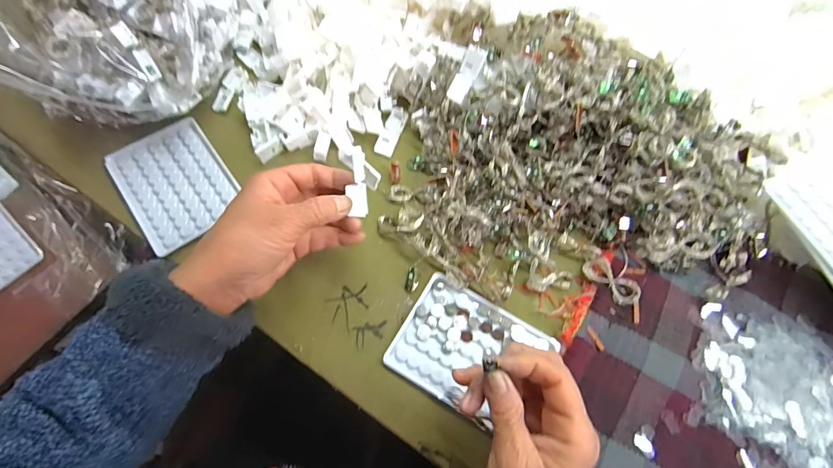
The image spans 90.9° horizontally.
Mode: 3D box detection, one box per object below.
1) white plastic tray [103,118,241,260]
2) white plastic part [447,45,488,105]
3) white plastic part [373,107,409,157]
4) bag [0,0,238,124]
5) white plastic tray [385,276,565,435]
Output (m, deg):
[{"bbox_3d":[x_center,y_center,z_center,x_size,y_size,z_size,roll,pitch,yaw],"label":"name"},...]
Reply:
[{"bbox_3d":[-0.238,-0.052,0.407,0.094,0.005,0.127,-35,73,-16],"label":"white plastic tray"},{"bbox_3d":[0.049,-0.155,0.399,0.019,0.008,0.052,32,109,10],"label":"white plastic part"},{"bbox_3d":[-0.026,-0.110,0.442,0.020,0.004,0.058,25,75,-10],"label":"white plastic part"},{"bbox_3d":[-0.281,-0.193,0.389,0.161,0.138,0.202,3,67,-2],"label":"bag"},{"bbox_3d":[0.048,0.101,0.359,0.123,0.009,0.096,30,69,9],"label":"white plastic tray"}]

